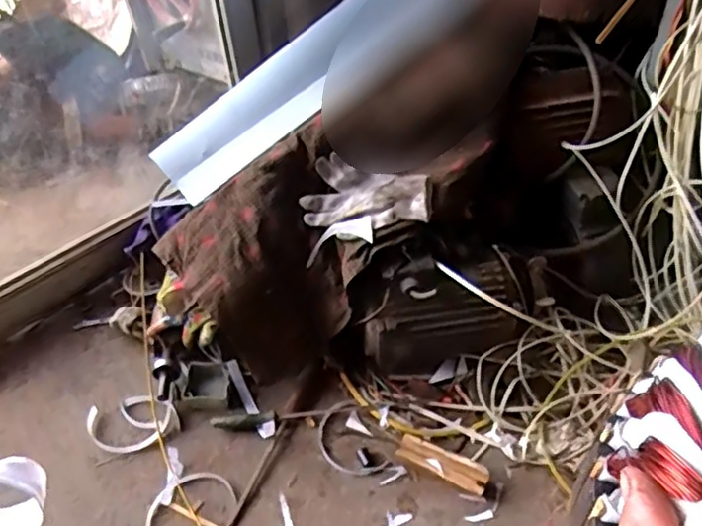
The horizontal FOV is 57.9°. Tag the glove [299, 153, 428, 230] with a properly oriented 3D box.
[{"bbox_3d":[0.020,-0.106,0.961,0.189,0.058,0.106,6,63,21],"label":"glove"}]

